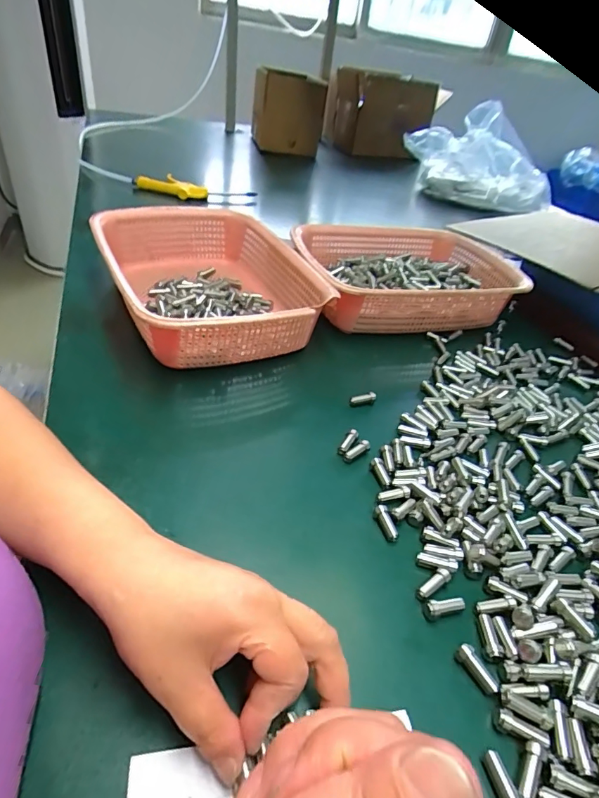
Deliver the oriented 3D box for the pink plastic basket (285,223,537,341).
[{"bbox_3d":[0.143,-0.171,0.630,0.297,0.068,0.237,-5,40,-15],"label":"pink plastic basket"}]

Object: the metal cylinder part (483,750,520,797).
[{"bbox_3d":[0.099,0.186,0.219,0.008,0.006,0.026,-4,40,-14],"label":"metal cylinder part"}]

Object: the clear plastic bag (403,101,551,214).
[{"bbox_3d":[0.424,-0.574,1.080,0.321,0.202,0.180,6,38,-2],"label":"clear plastic bag"}]

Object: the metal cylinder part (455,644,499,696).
[{"bbox_3d":[0.103,0.156,0.262,0.008,0.009,0.027,-18,45,-28],"label":"metal cylinder part"}]

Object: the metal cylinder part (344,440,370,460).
[{"bbox_3d":[0.051,0.045,0.393,0.027,0.010,0.007,-24,48,-33],"label":"metal cylinder part"}]

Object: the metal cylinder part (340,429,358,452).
[{"bbox_3d":[0.044,0.039,0.402,0.009,0.012,0.027,24,41,20],"label":"metal cylinder part"}]

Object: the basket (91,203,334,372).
[{"bbox_3d":[-0.104,-0.133,0.529,0.206,0.080,0.290,-14,43,-25],"label":"basket"}]

